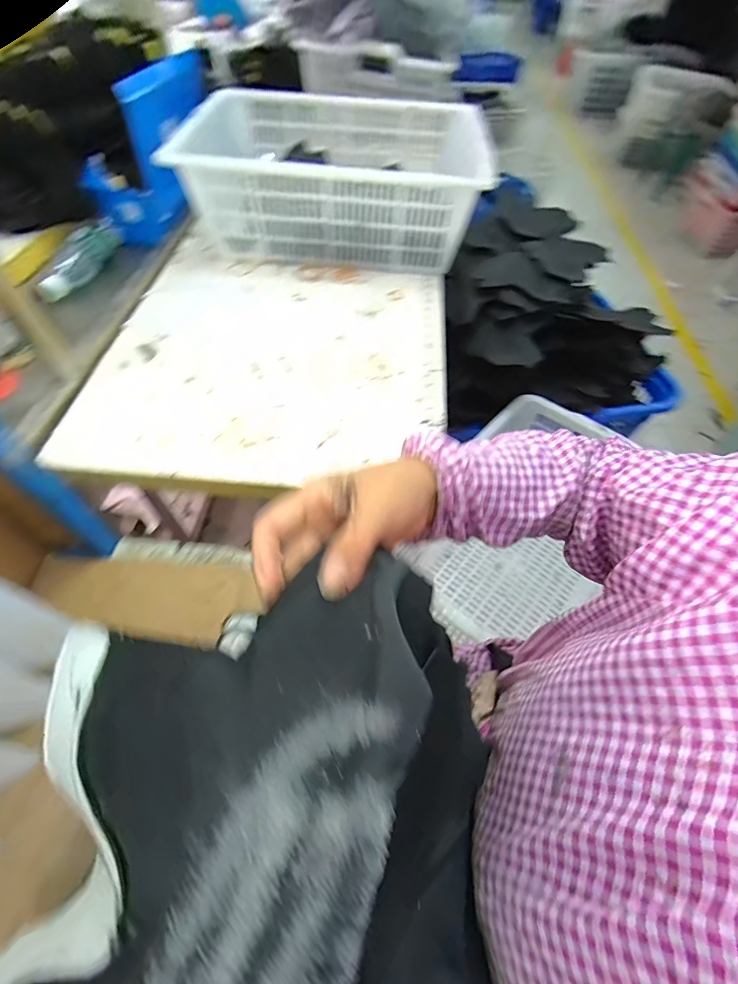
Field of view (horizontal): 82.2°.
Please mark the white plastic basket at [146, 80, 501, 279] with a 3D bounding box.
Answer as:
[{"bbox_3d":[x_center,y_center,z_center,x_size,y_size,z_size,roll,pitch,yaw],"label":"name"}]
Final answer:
[{"bbox_3d":[-0.065,-0.647,0.886,0.568,0.180,0.435,8,55,3],"label":"white plastic basket"}]

